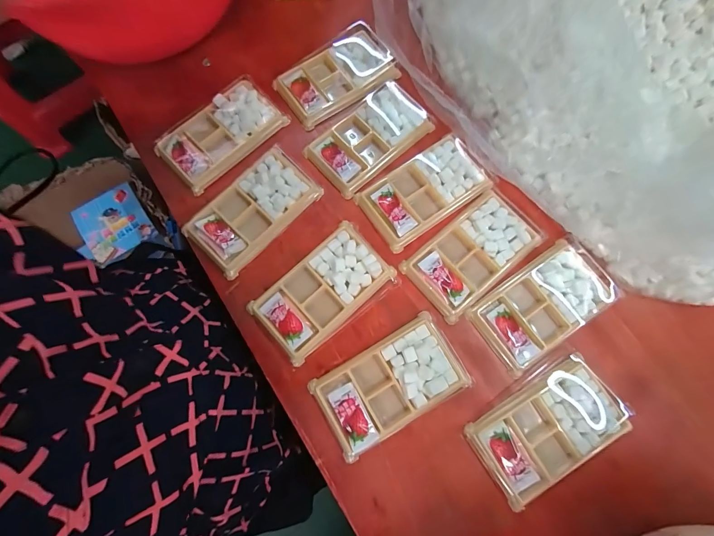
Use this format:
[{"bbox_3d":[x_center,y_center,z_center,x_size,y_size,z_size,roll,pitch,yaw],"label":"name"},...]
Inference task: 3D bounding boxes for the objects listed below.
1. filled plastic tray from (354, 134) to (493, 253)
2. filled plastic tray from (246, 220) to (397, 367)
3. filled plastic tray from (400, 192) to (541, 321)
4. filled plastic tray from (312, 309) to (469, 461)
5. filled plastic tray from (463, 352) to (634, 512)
[{"bbox_3d":[0.074,-0.083,0.366,0.132,0.012,0.075,-33,79,-6],"label":"filled plastic tray"},{"bbox_3d":[-0.035,0.023,0.340,0.135,0.013,0.074,-42,80,-7],"label":"filled plastic tray"},{"bbox_3d":[0.121,-0.015,0.352,0.136,0.014,0.075,-39,80,-7],"label":"filled plastic tray"},{"bbox_3d":[0.032,0.111,0.317,0.138,0.016,0.078,-30,79,-5],"label":"filled plastic tray"},{"bbox_3d":[0.178,0.148,0.310,0.137,0.010,0.080,-32,79,-5],"label":"filled plastic tray"}]

